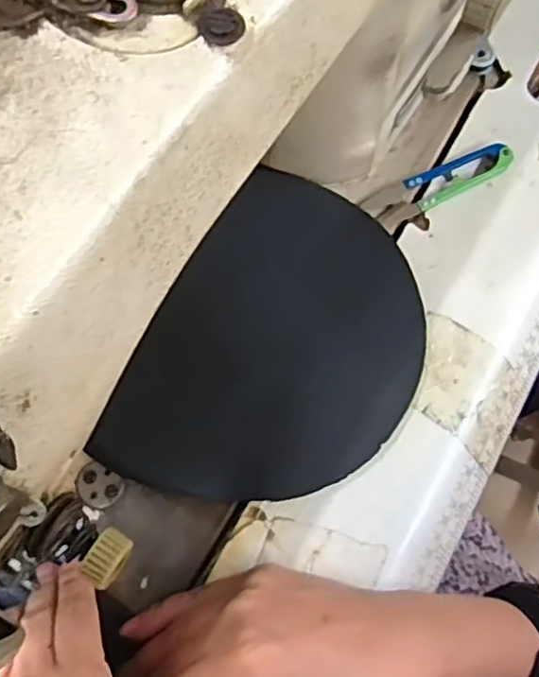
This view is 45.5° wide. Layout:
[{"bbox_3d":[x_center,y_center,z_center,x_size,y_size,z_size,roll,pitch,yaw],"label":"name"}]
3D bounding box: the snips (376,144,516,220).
[{"bbox_3d":[0.109,-0.099,0.399,0.088,0.009,0.024,-24,73,-8],"label":"snips"}]

